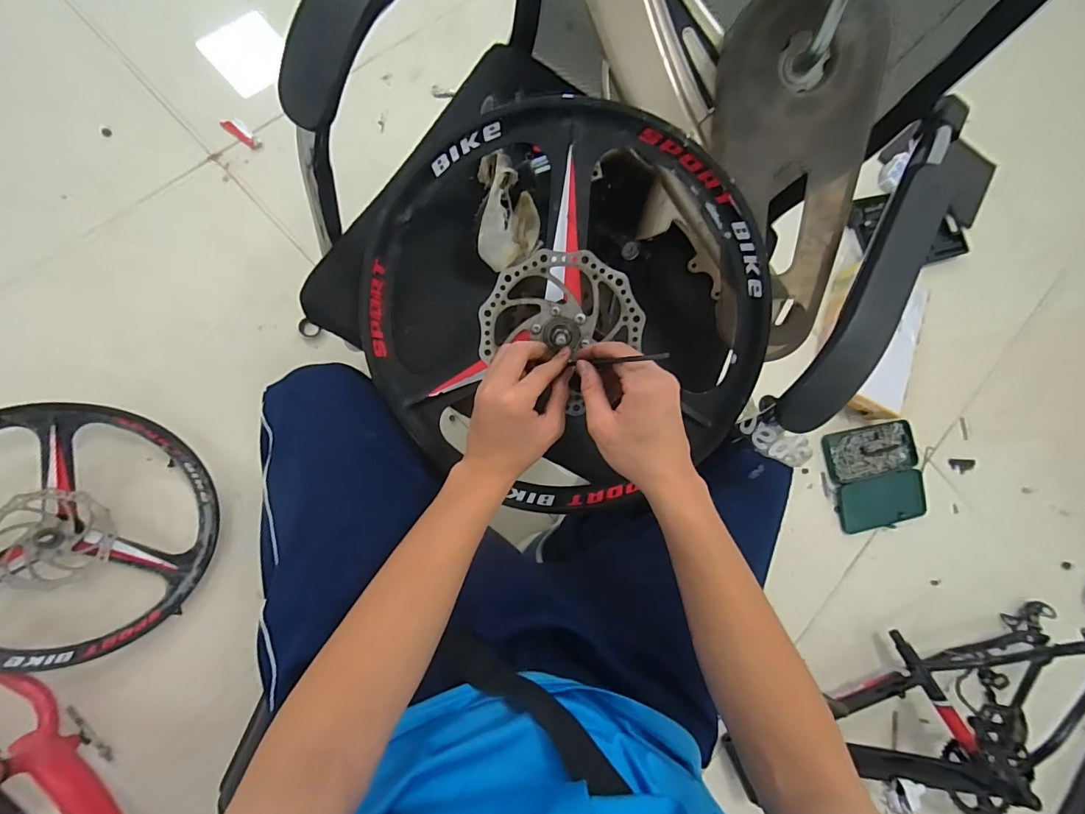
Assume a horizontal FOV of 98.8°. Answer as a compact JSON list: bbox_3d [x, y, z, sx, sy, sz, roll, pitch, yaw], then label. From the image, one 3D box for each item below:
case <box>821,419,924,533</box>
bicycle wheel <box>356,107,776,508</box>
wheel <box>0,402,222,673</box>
[{"bbox_3d":[0.821,0.173,1.154,0.262,0.035,0.246,-10,85,-14],"label":"case"},{"bbox_3d":[0.021,-0.082,0.468,0.397,0.068,0.388,1,107,2],"label":"bicycle wheel"},{"bbox_3d":[-0.780,0.204,0.769,0.414,0.127,0.414,1,88,-25],"label":"wheel"}]

